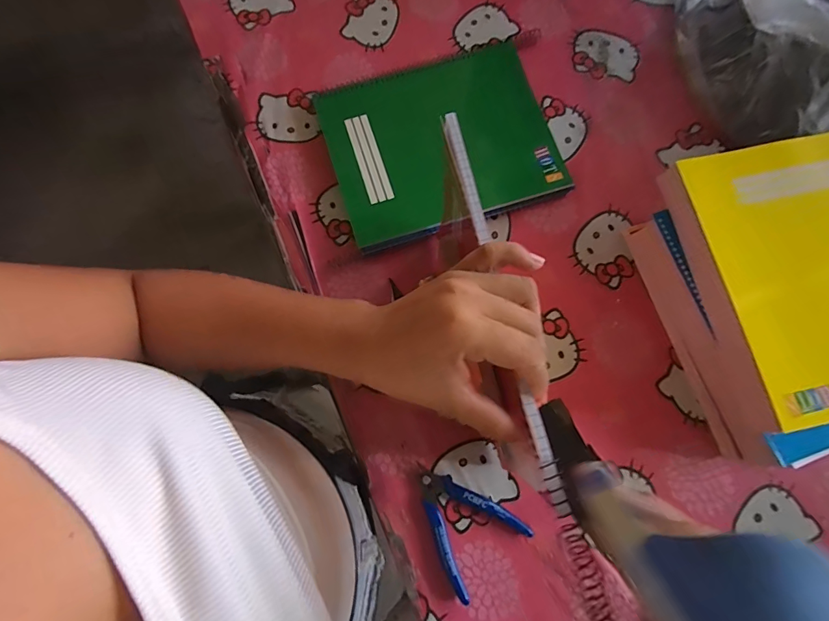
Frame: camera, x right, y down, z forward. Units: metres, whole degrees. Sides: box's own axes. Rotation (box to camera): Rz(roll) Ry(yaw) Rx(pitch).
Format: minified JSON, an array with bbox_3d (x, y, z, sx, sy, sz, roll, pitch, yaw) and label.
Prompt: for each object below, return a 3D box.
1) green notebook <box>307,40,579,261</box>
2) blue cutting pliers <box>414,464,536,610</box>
[{"bbox_3d":[0.027,-0.194,0.497,0.245,0.031,0.205,-19,77,-5],"label":"green notebook"},{"bbox_3d":[0.040,0.199,0.408,0.086,0.013,0.110,-43,80,-10],"label":"blue cutting pliers"}]

